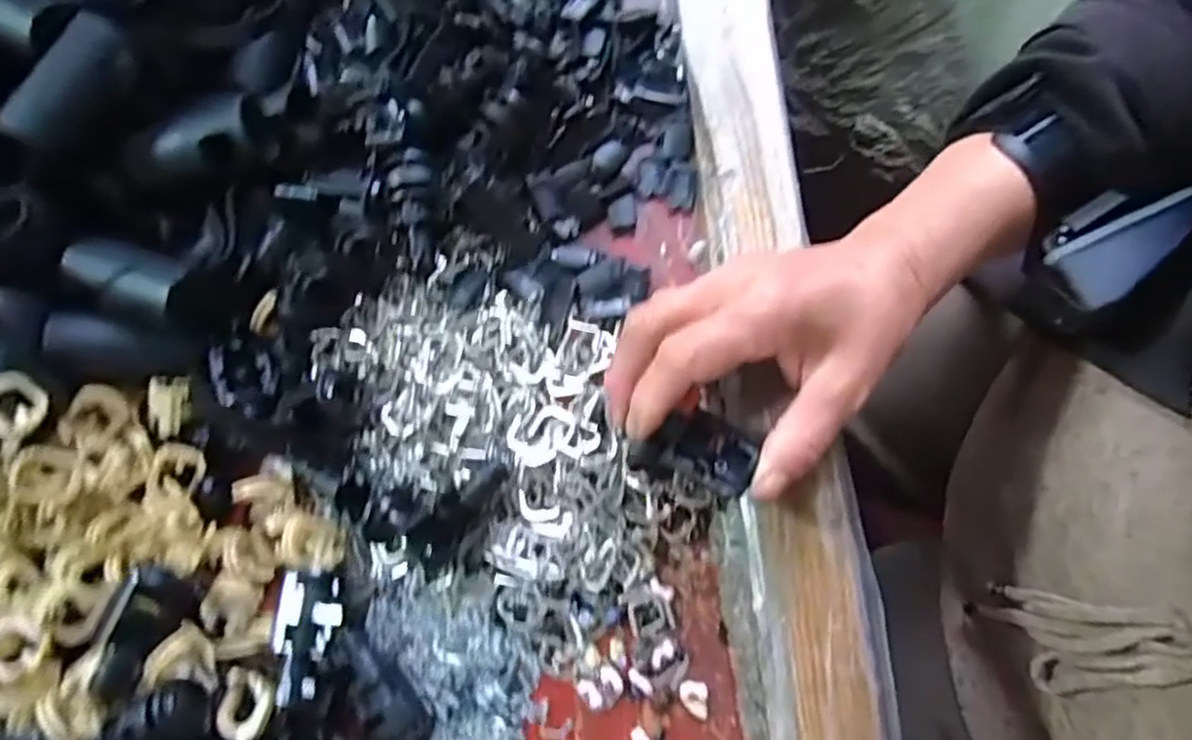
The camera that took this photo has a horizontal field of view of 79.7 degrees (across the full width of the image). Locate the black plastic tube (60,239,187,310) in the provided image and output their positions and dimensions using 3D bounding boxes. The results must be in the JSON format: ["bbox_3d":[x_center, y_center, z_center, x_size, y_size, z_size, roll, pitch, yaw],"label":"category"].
[{"bbox_3d":[-0.209,-0.043,0.322,0.057,0.023,0.026,19,82,9],"label":"black plastic tube"}]

